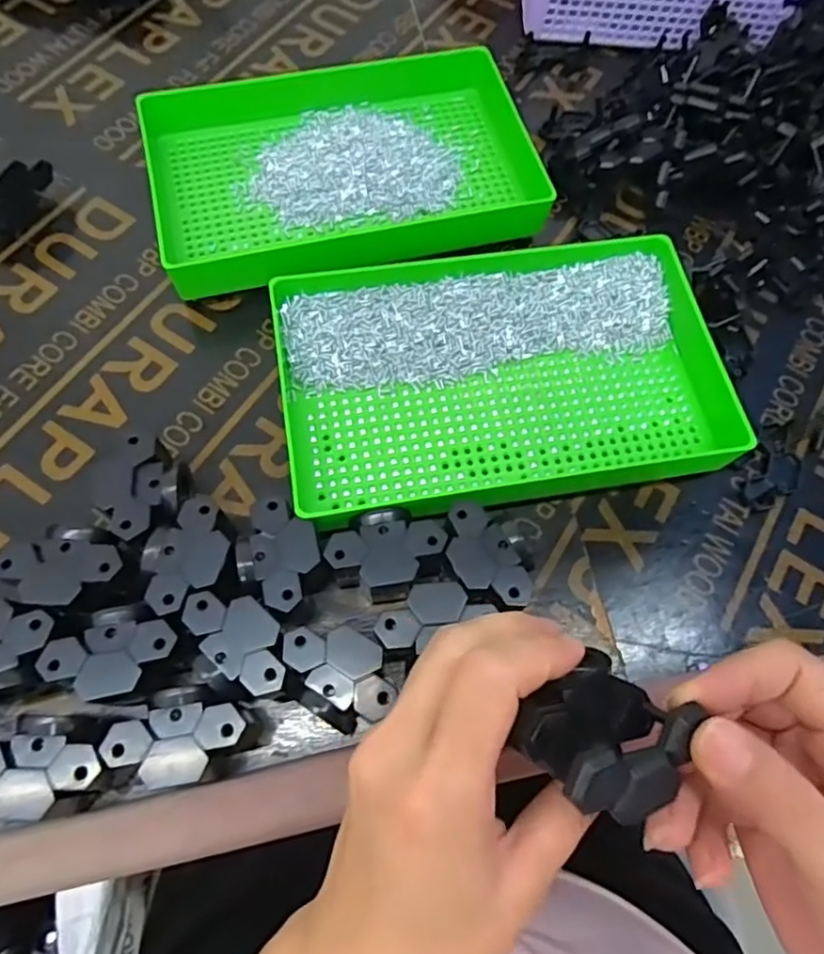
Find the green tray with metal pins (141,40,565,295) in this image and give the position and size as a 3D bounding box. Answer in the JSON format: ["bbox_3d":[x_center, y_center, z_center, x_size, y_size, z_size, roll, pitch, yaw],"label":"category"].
[{"bbox_3d":[-0.044,-0.218,0.422,0.256,0.034,0.176,-15,69,-9],"label":"green tray with metal pins"}]

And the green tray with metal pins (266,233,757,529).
[{"bbox_3d":[0.051,-0.060,0.361,0.250,0.037,0.153,-10,68,-7],"label":"green tray with metal pins"}]

